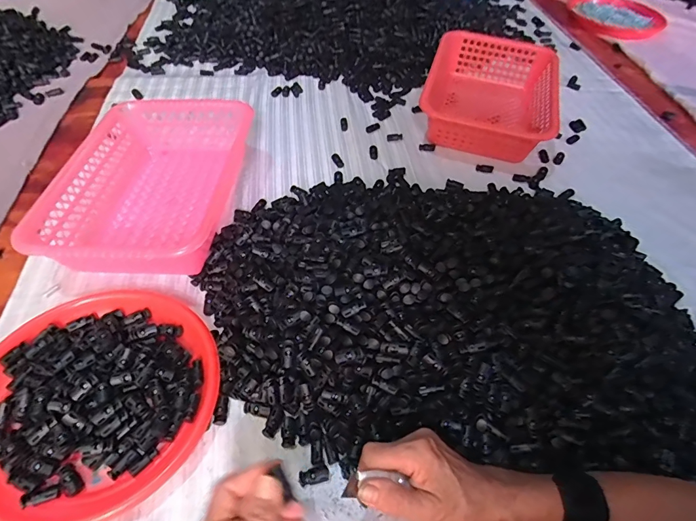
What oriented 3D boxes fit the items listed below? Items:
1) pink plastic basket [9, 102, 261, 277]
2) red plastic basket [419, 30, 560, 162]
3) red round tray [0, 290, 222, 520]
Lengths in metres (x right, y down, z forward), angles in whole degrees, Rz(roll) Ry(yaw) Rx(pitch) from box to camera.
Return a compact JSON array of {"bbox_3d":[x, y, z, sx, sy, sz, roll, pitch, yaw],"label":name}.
[{"bbox_3d":[-0.265,-0.101,0.555,0.206,0.074,0.302,8,52,1],"label":"pink plastic basket"},{"bbox_3d":[0.251,-0.298,0.745,0.207,0.109,0.296,15,52,7],"label":"red plastic basket"},{"bbox_3d":[-0.249,0.130,0.401,0.218,0.027,0.222,2,52,-3],"label":"red round tray"}]

